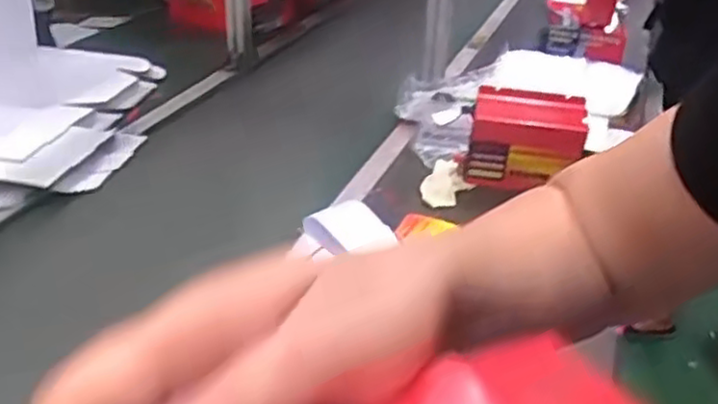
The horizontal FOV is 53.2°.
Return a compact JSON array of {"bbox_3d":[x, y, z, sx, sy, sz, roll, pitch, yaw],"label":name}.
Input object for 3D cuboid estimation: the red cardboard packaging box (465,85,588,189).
[{"bbox_3d":[0.256,-0.086,1.114,0.168,0.160,0.048,6,30,5],"label":"red cardboard packaging box"}]

